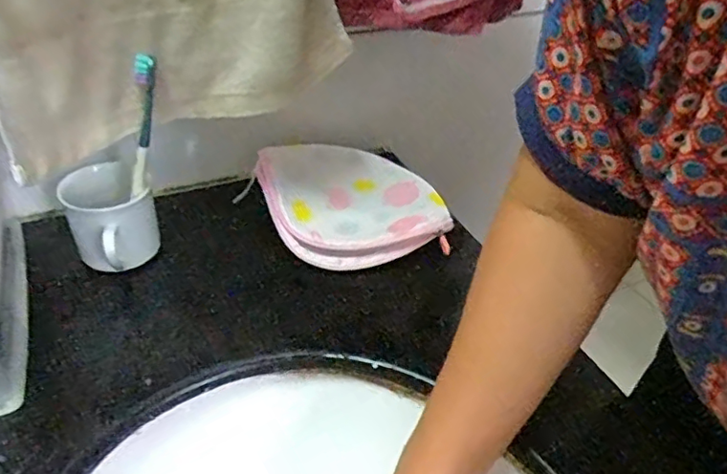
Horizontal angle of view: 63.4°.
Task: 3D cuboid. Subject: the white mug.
[{"bbox_3d":[-0.230,-0.016,0.538,0.070,0.077,0.099,-18,42,-27],"label":"white mug"}]

